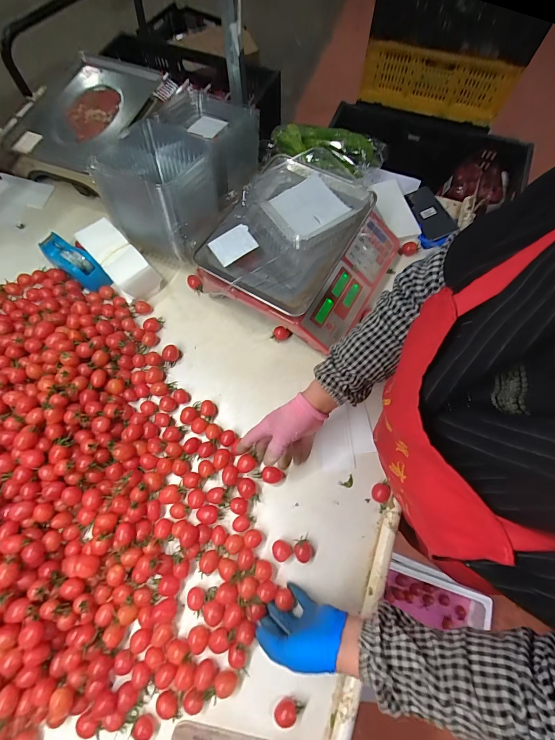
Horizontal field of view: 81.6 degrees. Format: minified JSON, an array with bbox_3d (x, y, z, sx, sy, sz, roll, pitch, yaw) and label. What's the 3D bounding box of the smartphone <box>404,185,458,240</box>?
[{"bbox_3d":[0.350,-0.358,0.729,0.065,0.015,0.147,-15,71,-4],"label":"smartphone"}]

